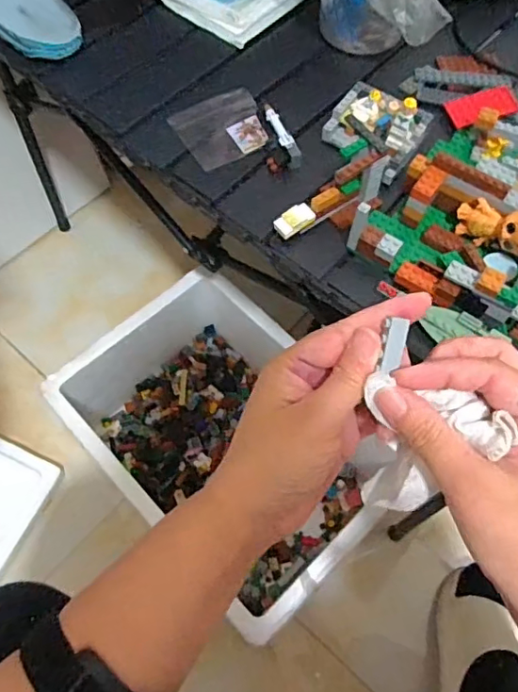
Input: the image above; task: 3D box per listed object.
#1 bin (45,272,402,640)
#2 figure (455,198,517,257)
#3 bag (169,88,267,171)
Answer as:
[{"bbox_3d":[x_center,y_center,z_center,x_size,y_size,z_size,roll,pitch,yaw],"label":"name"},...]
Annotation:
[{"bbox_3d":[-0.049,0.124,0.771,0.295,0.187,0.444,-38,70,-19],"label":"bin"},{"bbox_3d":[0.194,-0.093,0.437,0.035,0.038,0.076,-42,48,-20],"label":"figure"},{"bbox_3d":[-0.034,-0.208,0.524,0.082,0.006,0.078,-27,66,-15],"label":"bag"}]

